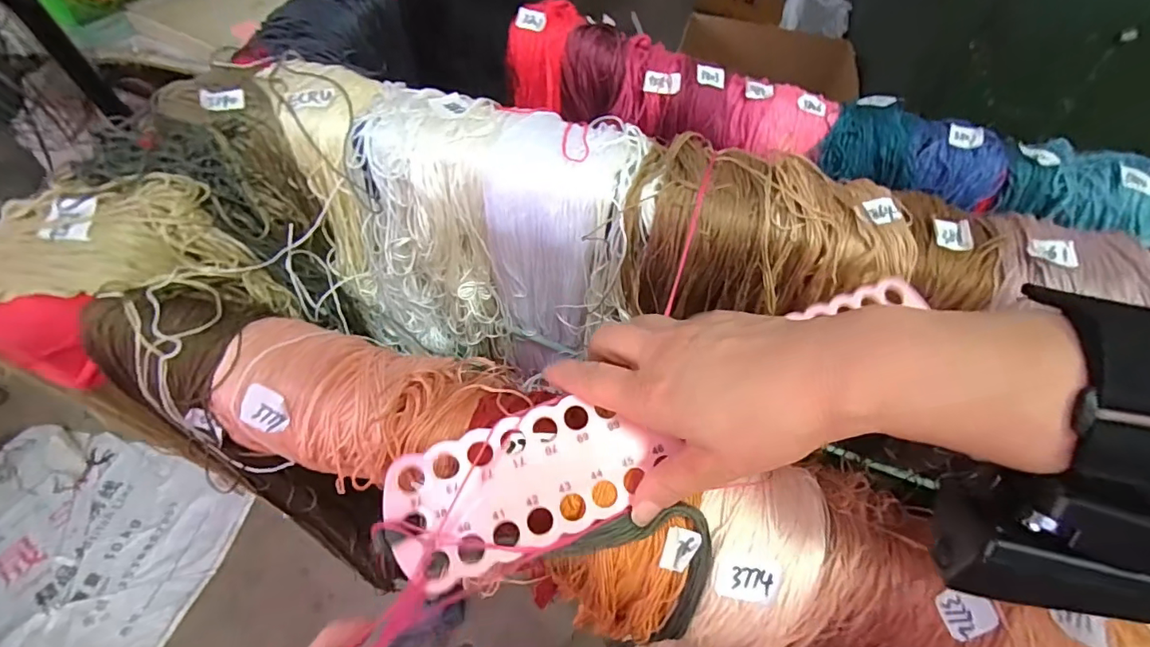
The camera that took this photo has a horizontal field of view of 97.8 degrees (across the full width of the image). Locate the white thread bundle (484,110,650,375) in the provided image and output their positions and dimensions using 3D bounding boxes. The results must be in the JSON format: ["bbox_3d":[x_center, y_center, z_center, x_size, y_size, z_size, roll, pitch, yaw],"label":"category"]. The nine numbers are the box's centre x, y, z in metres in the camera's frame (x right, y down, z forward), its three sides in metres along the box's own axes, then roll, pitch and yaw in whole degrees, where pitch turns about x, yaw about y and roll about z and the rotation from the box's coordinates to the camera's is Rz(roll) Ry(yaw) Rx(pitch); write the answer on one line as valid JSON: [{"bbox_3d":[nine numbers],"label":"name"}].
[{"bbox_3d":[-0.010,-0.044,0.385,0.094,0.205,0.086,1,57,-2],"label":"white thread bundle"}]

